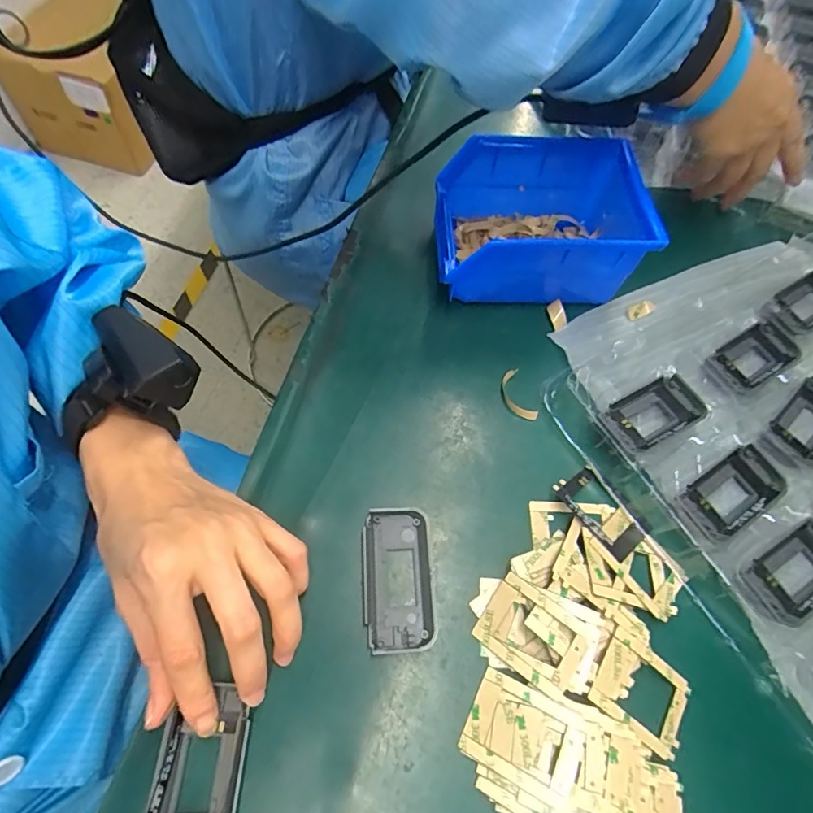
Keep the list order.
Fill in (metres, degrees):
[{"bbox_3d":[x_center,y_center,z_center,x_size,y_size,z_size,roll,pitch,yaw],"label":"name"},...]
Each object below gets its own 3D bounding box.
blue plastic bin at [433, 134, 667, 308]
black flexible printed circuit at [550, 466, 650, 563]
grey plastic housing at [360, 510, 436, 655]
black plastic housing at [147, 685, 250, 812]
[{"bbox_3d":[0.094,-0.134,0.361,0.137,0.076,0.106,0,62,-3],"label":"blue plastic bin"},{"bbox_3d":[0.118,0.063,0.295,0.038,0.009,0.054,-35,70,-19],"label":"black flexible printed circuit"},{"bbox_3d":[-0.005,0.096,0.273,0.039,0.008,0.075,-2,63,-4],"label":"grey plastic housing"},{"bbox_3d":[-0.096,0.172,0.226,0.037,0.012,0.071,4,62,-1],"label":"black plastic housing"}]

